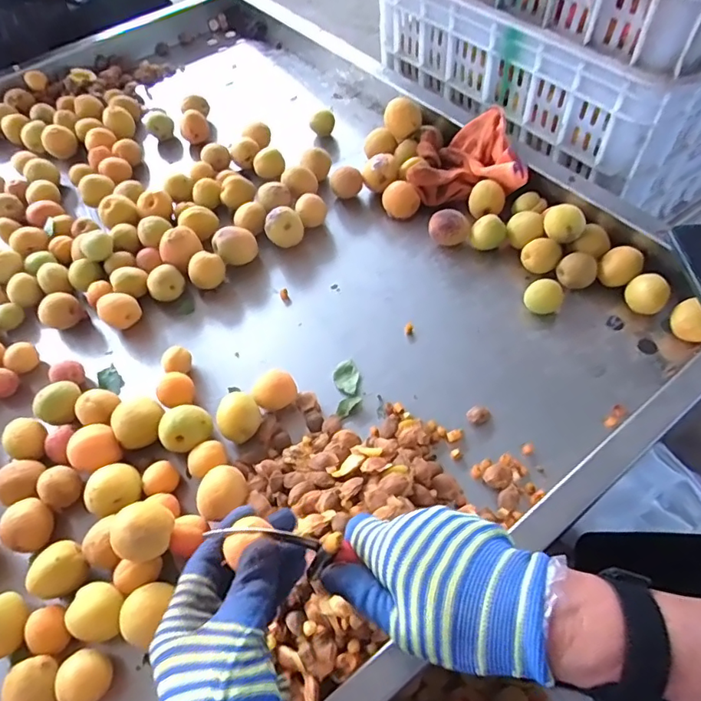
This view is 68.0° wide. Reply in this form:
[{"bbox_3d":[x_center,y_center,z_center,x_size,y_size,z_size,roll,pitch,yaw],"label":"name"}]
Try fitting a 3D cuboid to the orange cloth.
[{"bbox_3d":[0.152,-0.247,0.670,0.141,0.073,0.107,7,57,10],"label":"orange cloth"}]

